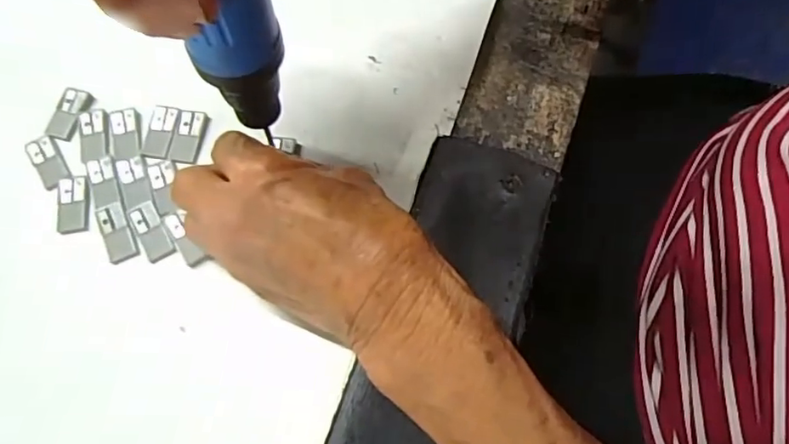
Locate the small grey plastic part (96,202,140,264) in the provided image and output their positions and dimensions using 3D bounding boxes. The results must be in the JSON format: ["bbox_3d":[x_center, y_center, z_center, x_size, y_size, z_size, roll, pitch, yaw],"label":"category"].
[{"bbox_3d":[-0.129,0.003,0.254,0.013,0.004,0.029,-25,68,-9],"label":"small grey plastic part"}]

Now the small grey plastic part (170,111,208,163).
[{"bbox_3d":[-0.103,-0.043,0.275,0.015,0.004,0.027,7,67,5],"label":"small grey plastic part"}]

